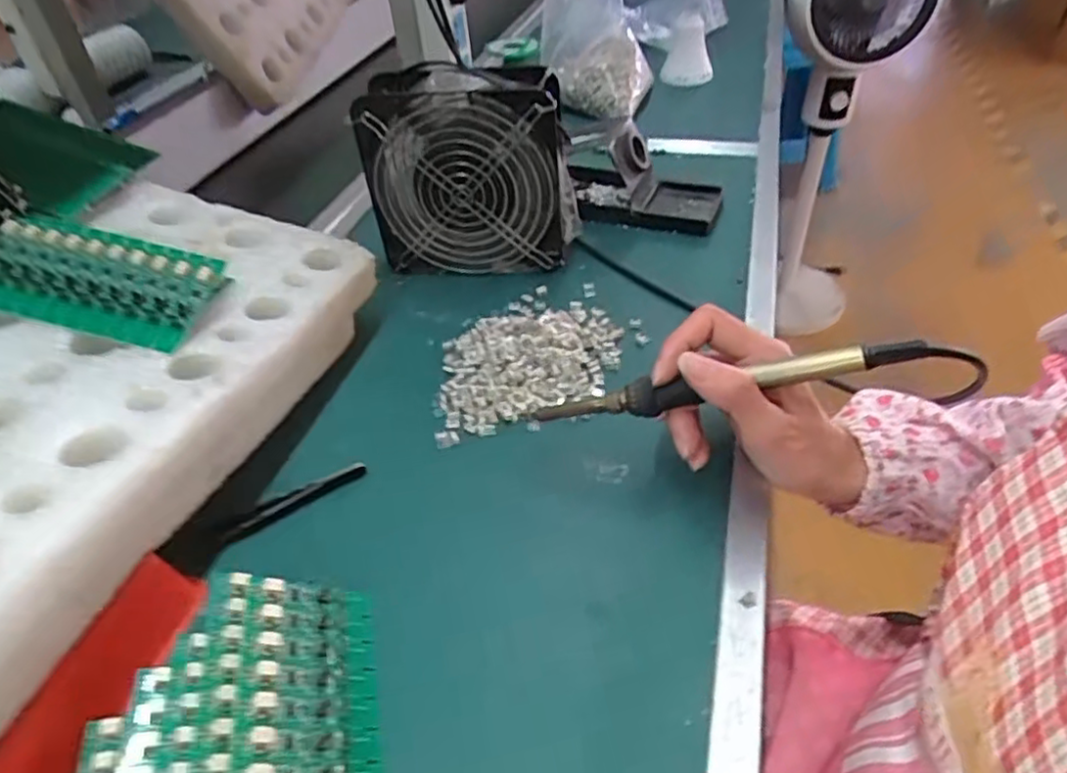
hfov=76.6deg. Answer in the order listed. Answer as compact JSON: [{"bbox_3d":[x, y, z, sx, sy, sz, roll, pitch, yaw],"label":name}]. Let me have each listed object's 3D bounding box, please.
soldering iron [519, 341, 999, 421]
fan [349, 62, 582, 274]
[{"bbox_3d":[0.099,0.002,0.346,0.222,0.025,0.019,-9,40,21],"label":"soldering iron"},{"bbox_3d":[-0.049,-0.168,0.539,0.160,0.153,0.061,-3,43,2],"label":"fan"}]

